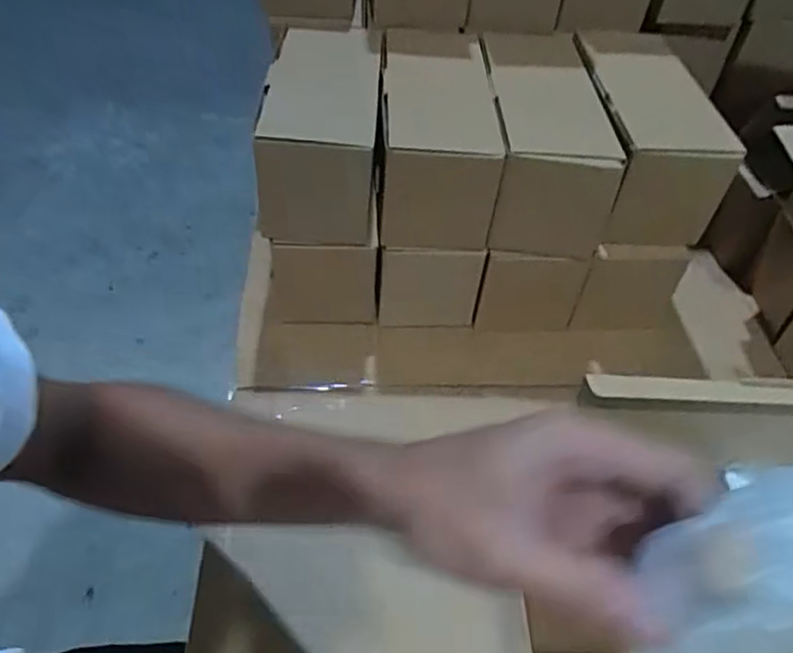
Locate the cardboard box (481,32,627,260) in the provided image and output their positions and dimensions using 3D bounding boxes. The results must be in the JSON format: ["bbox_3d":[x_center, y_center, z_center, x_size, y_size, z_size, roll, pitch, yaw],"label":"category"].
[{"bbox_3d":[0.136,-0.179,0.610,0.094,0.106,0.244,5,44,-1],"label":"cardboard box"}]

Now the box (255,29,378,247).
[{"bbox_3d":[-0.067,-0.171,0.570,0.093,0.099,0.212,3,44,-4],"label":"box"}]

